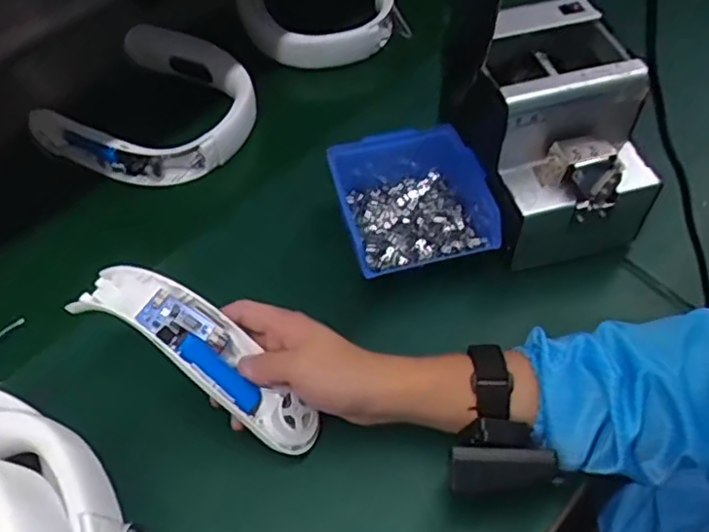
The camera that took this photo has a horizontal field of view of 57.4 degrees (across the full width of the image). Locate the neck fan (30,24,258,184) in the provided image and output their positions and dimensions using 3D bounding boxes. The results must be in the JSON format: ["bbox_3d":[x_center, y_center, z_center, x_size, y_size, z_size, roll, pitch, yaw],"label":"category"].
[{"bbox_3d":[-0.213,-0.173,0.714,0.196,0.060,0.183,18,56,15],"label":"neck fan"}]

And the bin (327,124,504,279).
[{"bbox_3d":[0.051,-0.057,0.586,0.129,0.063,0.144,-12,54,-6],"label":"bin"}]

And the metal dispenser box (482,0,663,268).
[{"bbox_3d":[0.176,-0.115,0.554,0.118,0.142,0.156,-8,54,-3],"label":"metal dispenser box"}]

